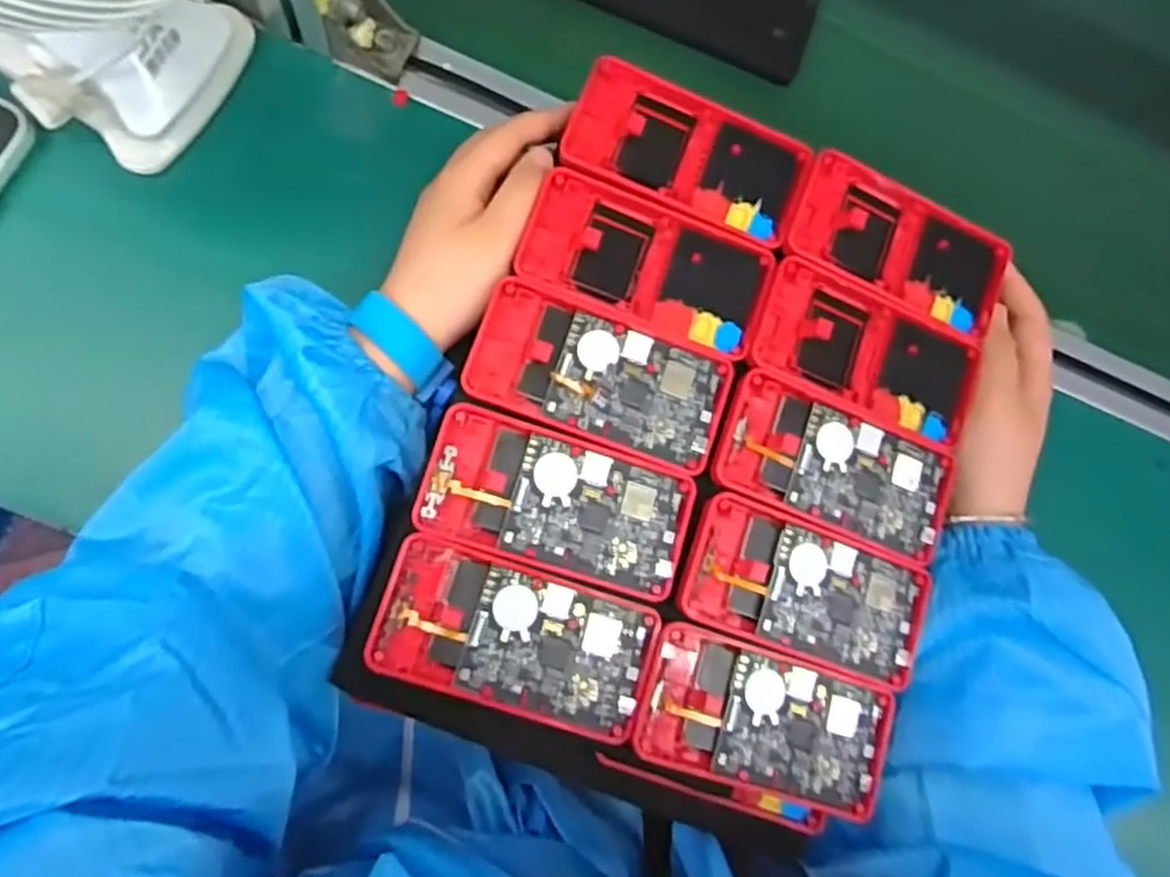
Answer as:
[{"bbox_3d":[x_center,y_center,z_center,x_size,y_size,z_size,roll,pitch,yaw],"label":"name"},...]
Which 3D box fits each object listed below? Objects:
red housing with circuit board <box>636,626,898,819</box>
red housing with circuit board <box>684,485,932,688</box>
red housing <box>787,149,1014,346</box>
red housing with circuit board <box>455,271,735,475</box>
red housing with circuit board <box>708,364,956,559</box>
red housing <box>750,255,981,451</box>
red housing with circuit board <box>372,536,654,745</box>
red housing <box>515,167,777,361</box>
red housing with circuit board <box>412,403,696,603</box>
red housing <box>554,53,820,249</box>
[{"bbox_3d":[0.085,0.131,0.357,0.121,0.019,0.062,20,81,-3],"label":"red housing with circuit board"},{"bbox_3d":[0.107,0.073,0.370,0.119,0.016,0.061,20,81,-3],"label":"red housing with circuit board"},{"bbox_3d":[0.166,-0.102,0.404,0.117,0.022,0.066,23,81,-3],"label":"red housing"},{"bbox_3d":[0.008,-0.029,0.366,0.119,0.008,0.059,20,81,-3],"label":"red housing with circuit board"},{"bbox_3d":[0.124,0.013,0.379,0.119,0.019,0.060,20,81,-3],"label":"red housing with circuit board"},{"bbox_3d":[0.144,-0.043,0.396,0.116,0.026,0.061,21,81,-3],"label":"red housing"},{"bbox_3d":[-0.030,0.089,0.343,0.121,0.010,0.062,19,81,-3],"label":"red housing with circuit board"},{"bbox_3d":[0.032,-0.085,0.382,0.117,0.018,0.061,20,81,-3],"label":"red housing"},{"bbox_3d":[-0.012,0.030,0.355,0.120,0.010,0.060,18,81,-3],"label":"red housing with circuit board"},{"bbox_3d":[0.053,-0.144,0.392,0.119,0.013,0.063,21,81,-3],"label":"red housing"}]

